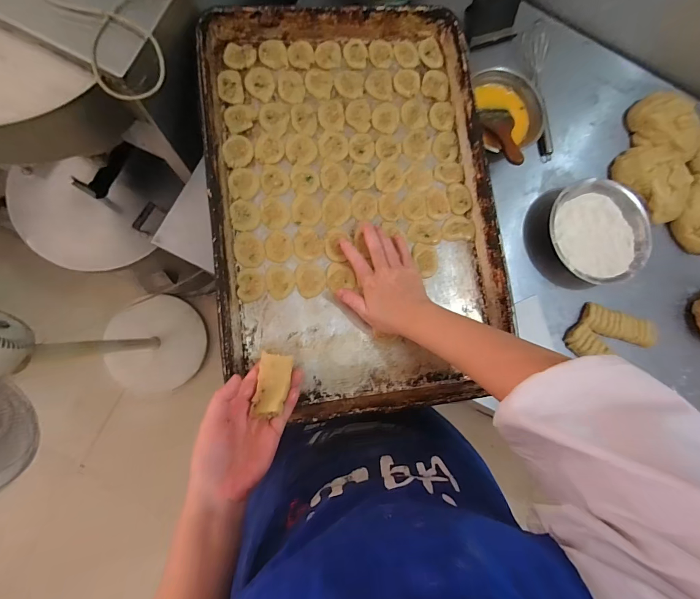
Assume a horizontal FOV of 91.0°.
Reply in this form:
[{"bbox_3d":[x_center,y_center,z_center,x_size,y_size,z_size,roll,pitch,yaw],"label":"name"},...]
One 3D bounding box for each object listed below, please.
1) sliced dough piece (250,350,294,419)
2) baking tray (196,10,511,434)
[{"bbox_3d":[-0.089,0.097,0.391,0.039,0.008,0.067,-1,66,22],"label":"sliced dough piece"},{"bbox_3d":[0.006,-0.147,0.509,0.395,0.045,0.590,-6,84,-7],"label":"baking tray"}]

